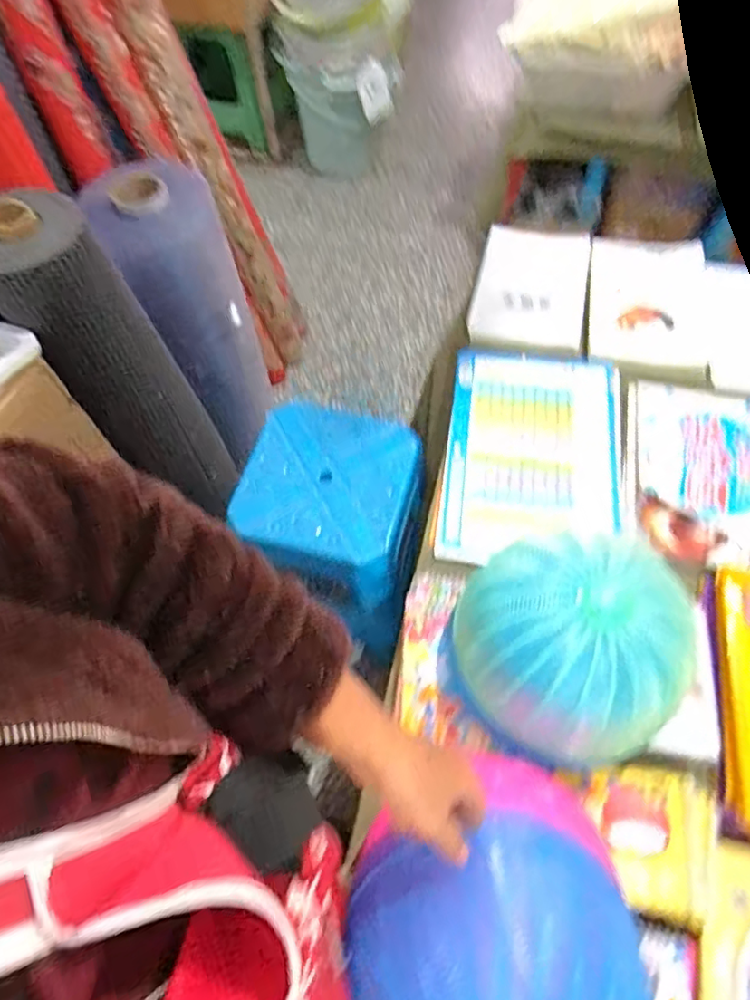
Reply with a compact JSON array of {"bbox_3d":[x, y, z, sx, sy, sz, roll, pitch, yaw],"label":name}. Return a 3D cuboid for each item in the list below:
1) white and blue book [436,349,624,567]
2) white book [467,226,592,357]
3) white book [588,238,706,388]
[{"bbox_3d":[0.241,-0.077,0.878,0.254,0.027,0.379,8,63,5],"label":"white and blue book"},{"bbox_3d":[0.276,-0.376,1.019,0.185,0.040,0.272,11,63,7],"label":"white book"},{"bbox_3d":[0.463,-0.343,0.979,0.185,0.023,0.298,9,61,6],"label":"white book"}]

